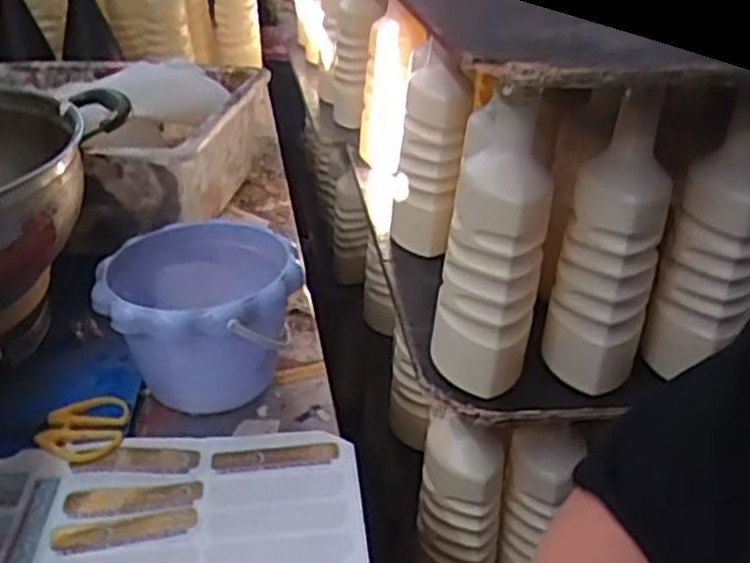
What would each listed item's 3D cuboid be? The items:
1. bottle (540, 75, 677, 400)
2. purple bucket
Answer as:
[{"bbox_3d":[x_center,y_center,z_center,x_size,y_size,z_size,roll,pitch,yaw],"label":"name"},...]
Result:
[{"bbox_3d":[0.183,-0.023,0.616,0.076,0.216,0.072,10,30,13],"label":"bottle"},{"bbox_3d":[-0.144,0.037,0.654,0.151,0.122,0.147,2,29,-1],"label":"purple bucket"}]

